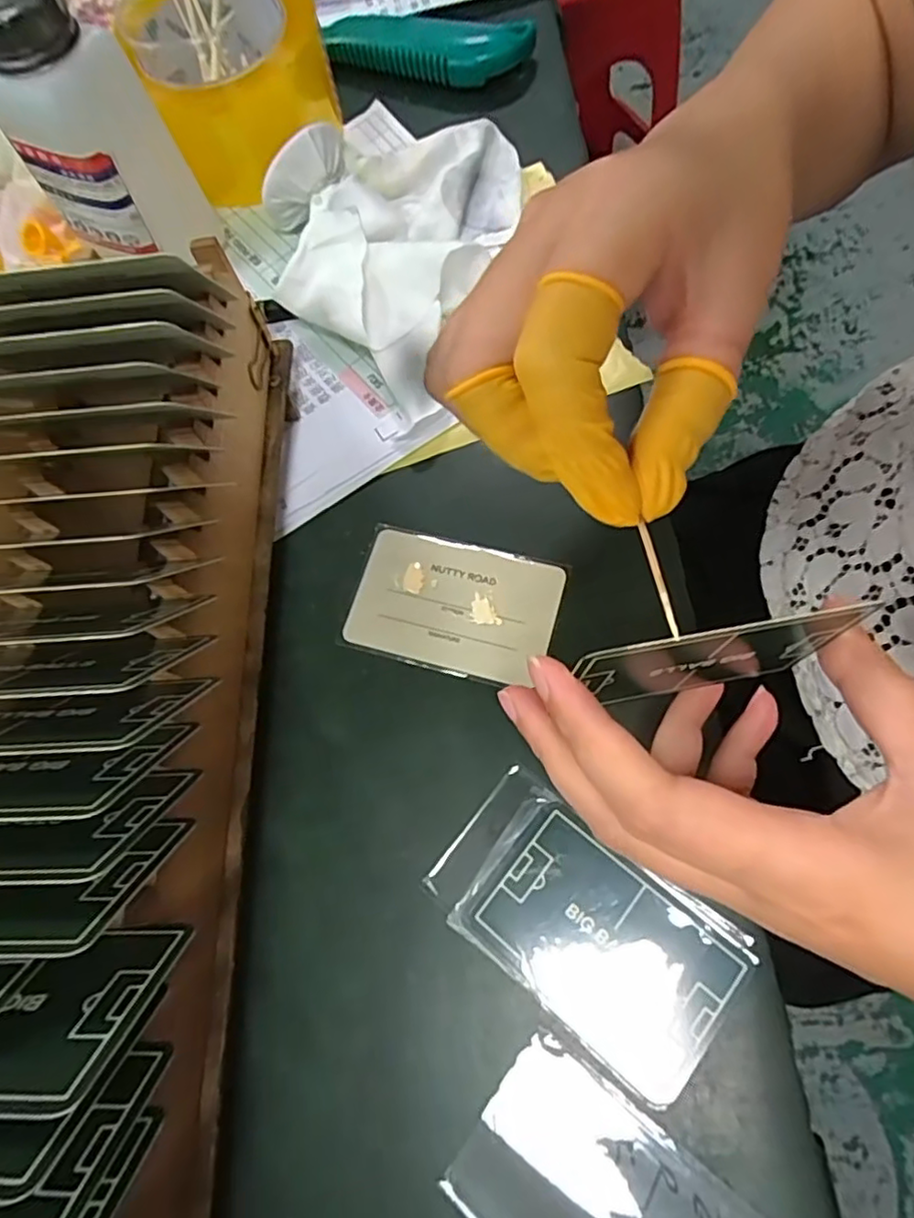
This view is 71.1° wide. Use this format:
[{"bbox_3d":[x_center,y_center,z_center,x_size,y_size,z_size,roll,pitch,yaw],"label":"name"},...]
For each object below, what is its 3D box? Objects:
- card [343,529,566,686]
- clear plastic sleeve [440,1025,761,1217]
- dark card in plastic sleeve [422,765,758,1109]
[{"bbox_3d":[-0.001,-0.002,0.270,0.083,0.004,0.054,13,74,11],"label":"card"},{"bbox_3d":[0.046,0.185,0.197,0.087,0.004,0.056,35,74,18],"label":"clear plastic sleeve"},{"bbox_3d":[0.044,0.109,0.224,0.102,0.004,0.061,36,80,19],"label":"dark card in plastic sleeve"}]

